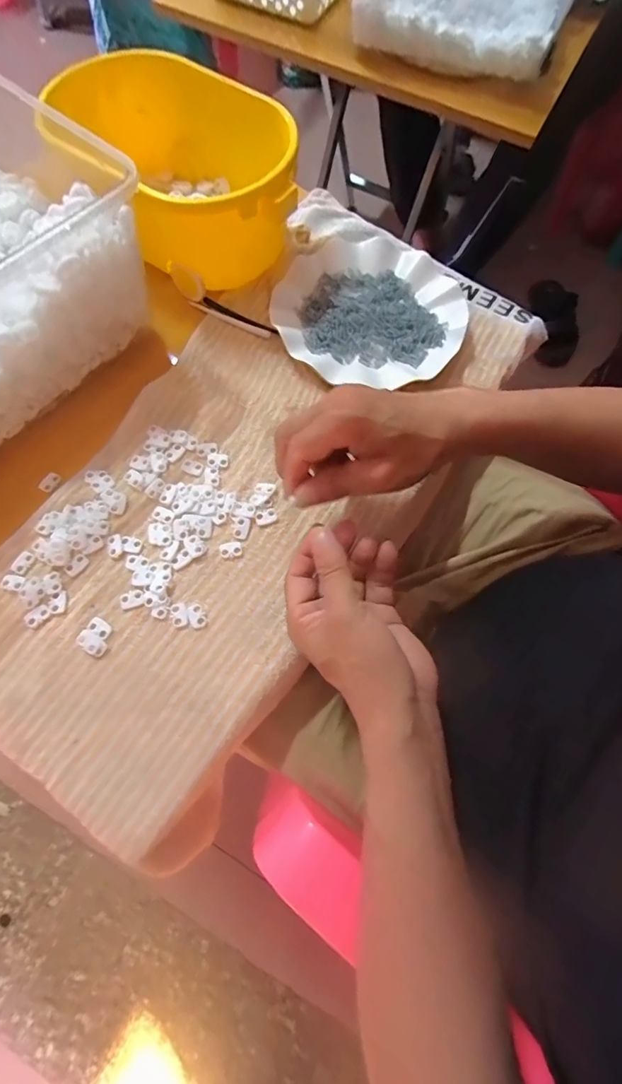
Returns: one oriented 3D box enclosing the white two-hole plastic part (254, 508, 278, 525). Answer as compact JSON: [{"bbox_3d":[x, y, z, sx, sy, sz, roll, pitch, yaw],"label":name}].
[{"bbox_3d":[-0.038,-0.022,0.376,0.019,0.004,0.012,-20,72,-10],"label":"white two-hole plastic part"}]

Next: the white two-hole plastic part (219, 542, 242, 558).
[{"bbox_3d":[-0.066,0.006,0.366,0.018,0.004,0.012,-6,70,-5],"label":"white two-hole plastic part"}]

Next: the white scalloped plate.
[{"bbox_3d":[0.058,-0.228,0.443,0.183,0.021,0.164,-1,69,-3],"label":"white scalloped plate"}]

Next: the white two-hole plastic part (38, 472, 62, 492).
[{"bbox_3d":[-0.225,-0.051,0.384,0.011,0.004,0.019,32,71,9],"label":"white two-hole plastic part"}]

